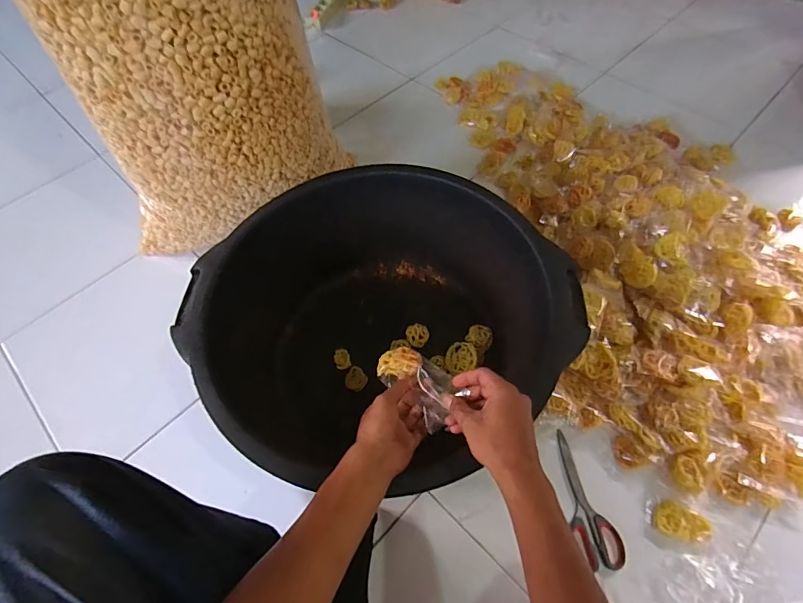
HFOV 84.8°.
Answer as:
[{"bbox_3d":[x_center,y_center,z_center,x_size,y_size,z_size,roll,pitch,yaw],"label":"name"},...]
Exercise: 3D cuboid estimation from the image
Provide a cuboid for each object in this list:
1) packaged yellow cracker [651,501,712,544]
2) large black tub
[{"bbox_3d":[0.421,0.333,0.658,0.074,0.017,0.048,20,60,13],"label":"packaged yellow cracker"},{"bbox_3d":[-0.018,0.050,0.696,0.506,0.248,0.452,-31,62,-18],"label":"large black tub"}]

